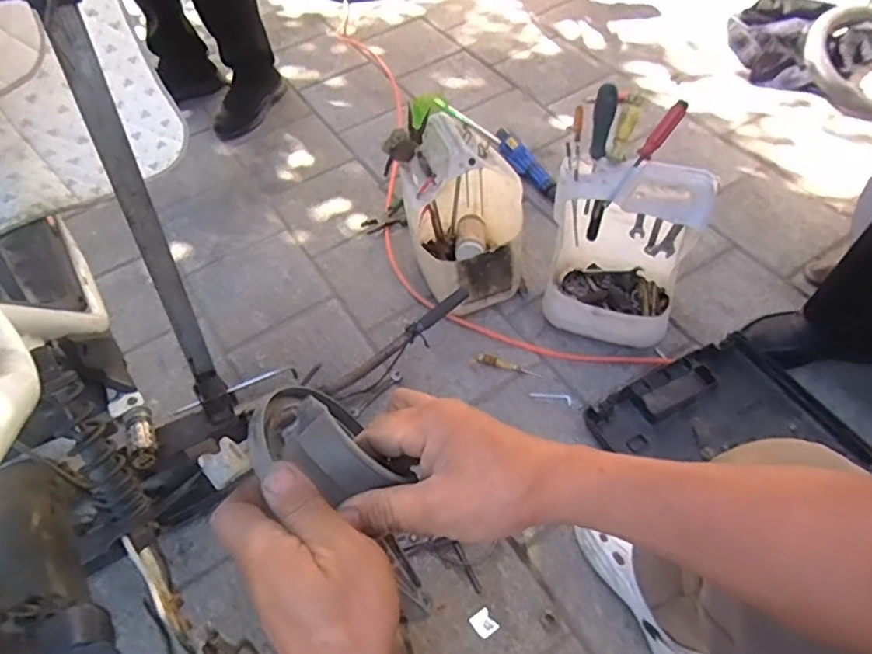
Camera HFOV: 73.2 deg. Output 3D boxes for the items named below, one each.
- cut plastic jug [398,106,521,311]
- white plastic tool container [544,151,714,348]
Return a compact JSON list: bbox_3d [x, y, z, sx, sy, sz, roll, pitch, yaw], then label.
[{"bbox_3d":[0.052,-0.206,1.104,0.217,0.313,0.246,2,54,7],"label":"cut plastic jug"},{"bbox_3d":[0.312,-0.132,1.006,0.219,0.340,0.195,14,57,15],"label":"white plastic tool container"}]

